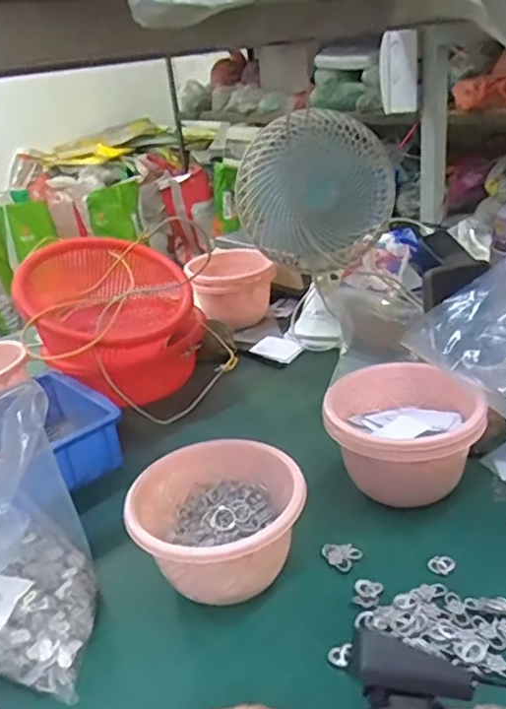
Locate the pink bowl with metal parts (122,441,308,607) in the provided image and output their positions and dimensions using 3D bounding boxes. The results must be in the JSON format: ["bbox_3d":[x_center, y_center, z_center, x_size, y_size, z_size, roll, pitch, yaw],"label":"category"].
[{"bbox_3d":[-0.032,0.152,0.541,0.145,0.086,0.134,-27,32,-36],"label":"pink bowl with metal parts"}]

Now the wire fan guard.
[{"bbox_3d":[0.087,-0.224,0.861,0.221,0.197,0.065,-3,26,8],"label":"wire fan guard"}]

